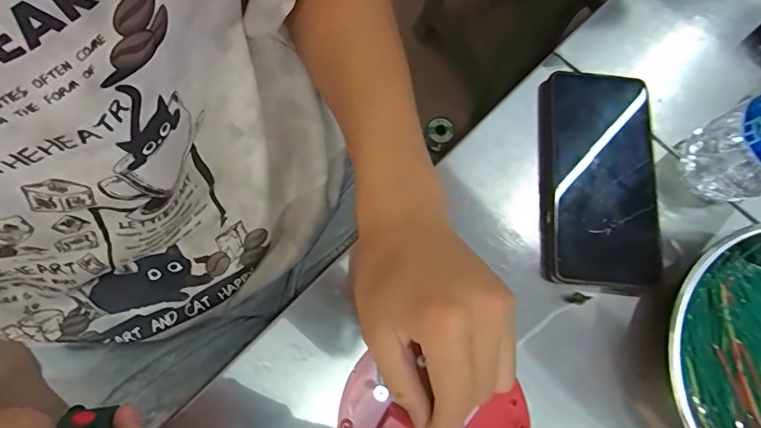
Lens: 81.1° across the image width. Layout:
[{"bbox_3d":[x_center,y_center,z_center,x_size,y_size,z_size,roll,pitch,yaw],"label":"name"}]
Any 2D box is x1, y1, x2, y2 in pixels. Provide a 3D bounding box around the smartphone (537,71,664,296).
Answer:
[{"bbox_3d":[0.164,-0.030,0.327,0.082,0.007,0.161,7,77,1],"label":"smartphone"}]

